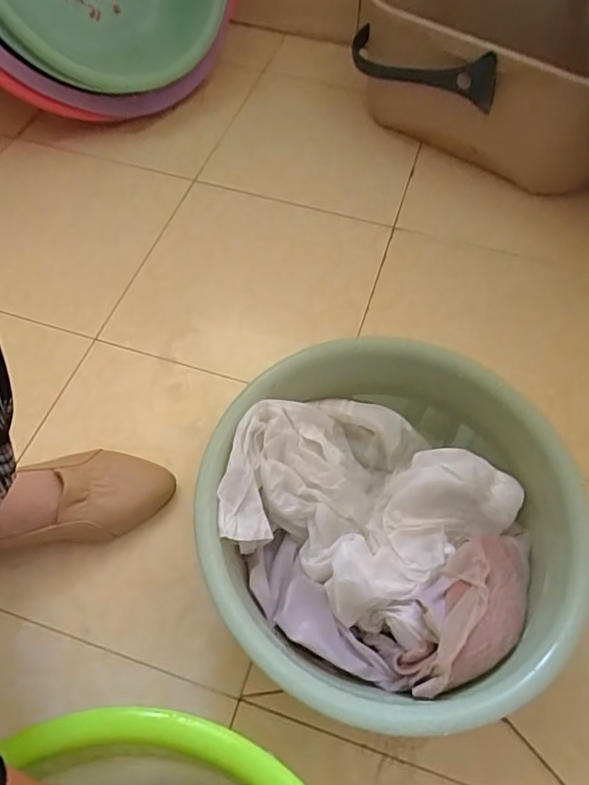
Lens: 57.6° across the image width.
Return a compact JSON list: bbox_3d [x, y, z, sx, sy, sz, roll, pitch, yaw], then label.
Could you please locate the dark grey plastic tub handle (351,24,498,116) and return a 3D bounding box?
[{"bbox_3d":[0.165,-0.445,0.734,0.233,0.076,0.044,38,65,21],"label":"dark grey plastic tub handle"}]

